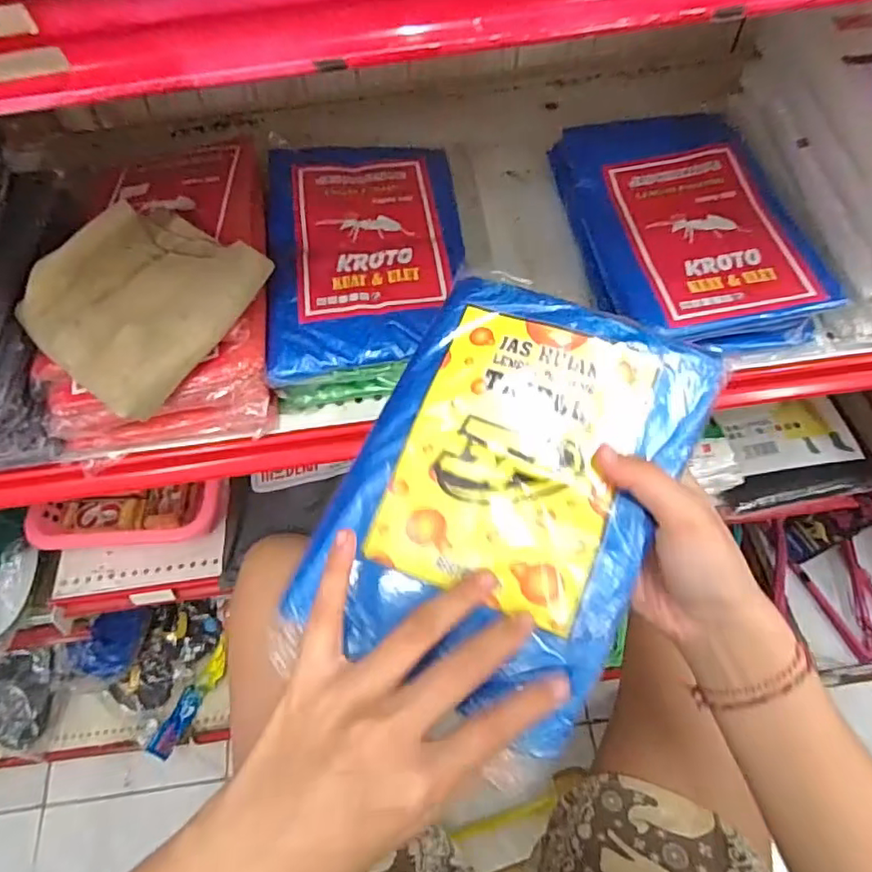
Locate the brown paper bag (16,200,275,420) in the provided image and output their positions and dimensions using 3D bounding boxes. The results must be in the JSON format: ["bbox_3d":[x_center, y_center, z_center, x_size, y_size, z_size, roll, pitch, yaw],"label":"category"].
[{"bbox_3d":[-0.168,-0.080,0.340,0.102,0.035,0.119,30,68,18],"label":"brown paper bag"}]

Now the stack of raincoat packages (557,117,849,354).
[{"bbox_3d":[0.169,-0.145,0.410,0.136,0.029,0.204,-9,62,-1],"label":"stack of raincoat packages"}]

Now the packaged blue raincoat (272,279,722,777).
[{"bbox_3d":[0.032,0.025,0.289,0.146,0.017,0.208,22,79,13],"label":"packaged blue raincoat"}]

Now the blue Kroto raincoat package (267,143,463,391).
[{"bbox_3d":[-0.047,-0.126,0.394,0.125,0.014,0.200,-7,62,0],"label":"blue Kroto raincoat package"}]

